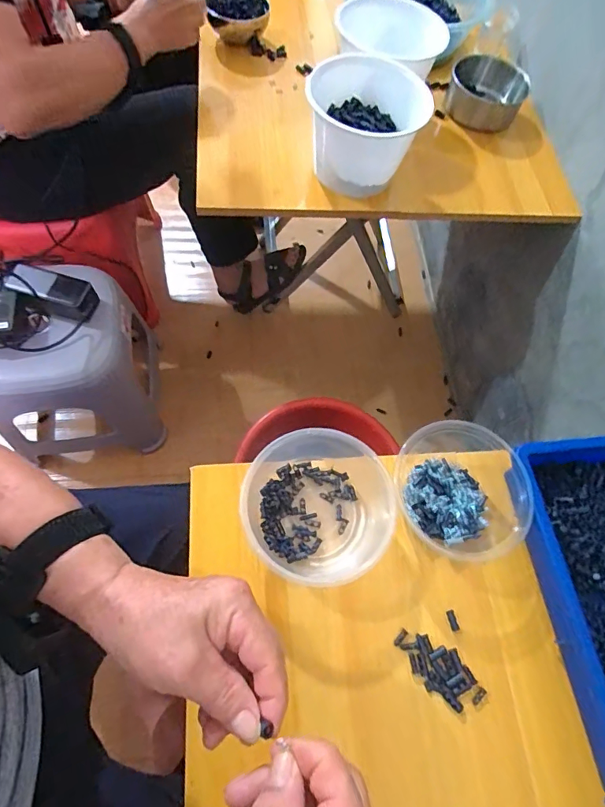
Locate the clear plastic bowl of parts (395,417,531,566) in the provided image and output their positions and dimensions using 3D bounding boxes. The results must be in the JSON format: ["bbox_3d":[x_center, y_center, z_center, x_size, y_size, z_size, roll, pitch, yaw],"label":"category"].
[{"bbox_3d":[0.166,0.089,0.457,0.124,0.053,0.128,2,68,-6],"label":"clear plastic bowl of parts"}]

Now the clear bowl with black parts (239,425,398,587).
[{"bbox_3d":[0.015,0.102,0.442,0.142,0.050,0.141,2,68,-6],"label":"clear bowl with black parts"}]

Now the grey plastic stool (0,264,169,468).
[{"bbox_3d":[-0.448,-0.061,0.879,0.274,0.344,0.281,-10,70,-10],"label":"grey plastic stool"}]

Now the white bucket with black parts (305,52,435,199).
[{"bbox_3d":[0.085,-0.389,0.634,0.160,0.111,0.162,-13,70,-11],"label":"white bucket with black parts"}]

